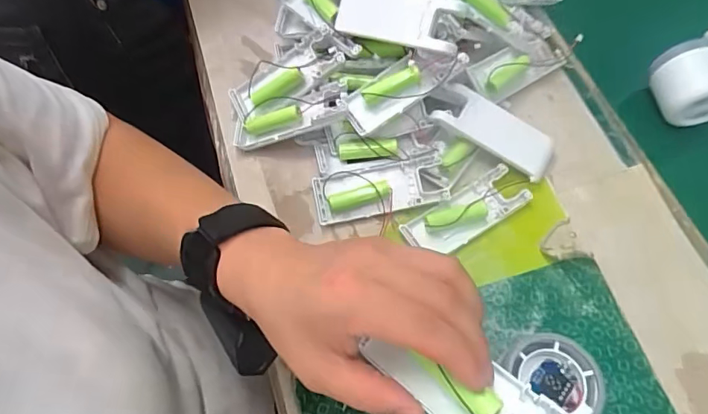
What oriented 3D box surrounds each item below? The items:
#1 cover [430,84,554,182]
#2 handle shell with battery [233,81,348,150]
[{"bbox_3d":[0.117,-0.062,0.398,0.100,0.016,0.041,31,67,1],"label":"cover"},{"bbox_3d":[-0.055,-0.076,0.402,0.098,0.017,0.035,-16,62,13],"label":"handle shell with battery"}]

